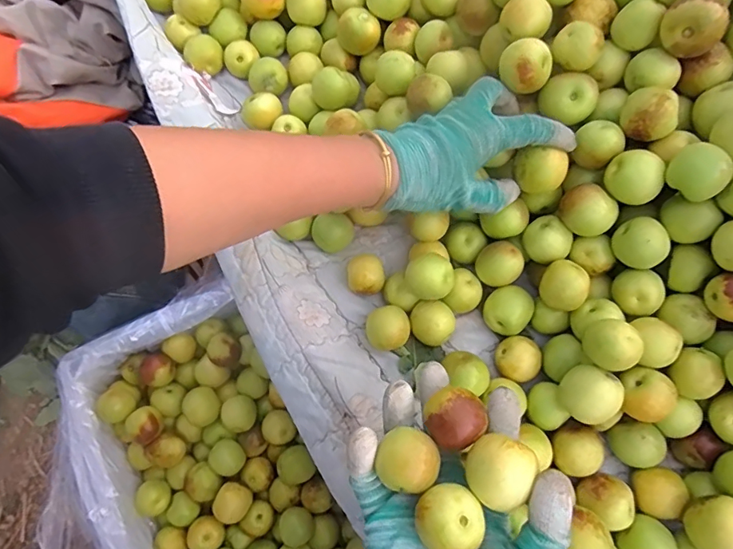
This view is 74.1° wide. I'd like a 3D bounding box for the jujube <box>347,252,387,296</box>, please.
[{"bbox_3d":[0.000,0.002,0.399,0.030,0.027,0.033,0,74,0],"label":"jujube"}]

